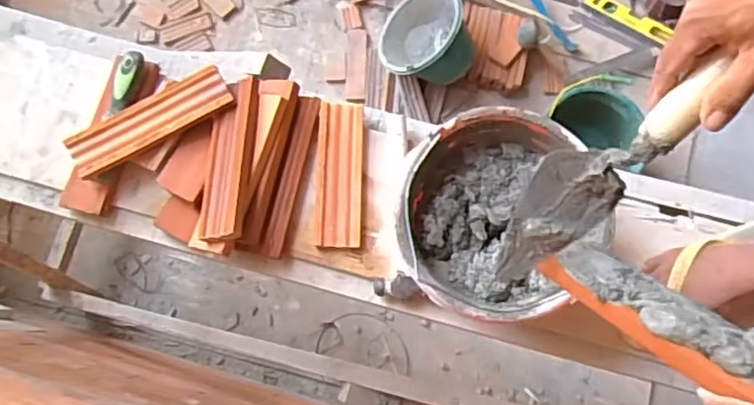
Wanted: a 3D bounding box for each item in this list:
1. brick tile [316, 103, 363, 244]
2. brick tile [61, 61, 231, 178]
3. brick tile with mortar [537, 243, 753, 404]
[{"bbox_3d":[-0.052,-0.039,0.890,0.062,0.019,0.203,0,78,1],"label":"brick tile"},{"bbox_3d":[-0.305,-0.110,0.858,0.220,0.015,0.063,-29,79,-5],"label":"brick tile"},{"bbox_3d":[0.211,0.083,0.487,0.051,0.027,0.202,-46,38,-8],"label":"brick tile with mortar"}]

